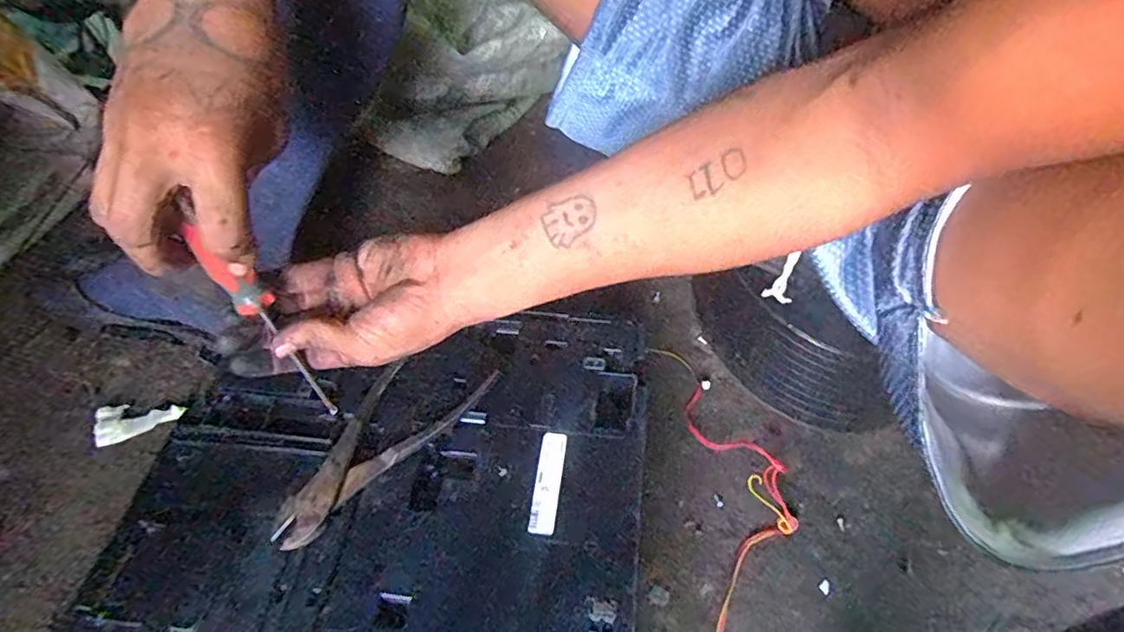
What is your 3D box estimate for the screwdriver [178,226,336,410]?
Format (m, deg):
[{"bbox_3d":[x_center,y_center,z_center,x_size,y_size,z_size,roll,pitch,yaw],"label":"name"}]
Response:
[{"bbox_3d":[-0.172,0.012,0.369,0.017,0.167,0.017,-13,54,-5],"label":"screwdriver"}]

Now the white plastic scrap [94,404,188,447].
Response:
[{"bbox_3d":[-0.372,0.088,0.537,0.073,0.007,0.035,-10,54,-12],"label":"white plastic scrap"}]

